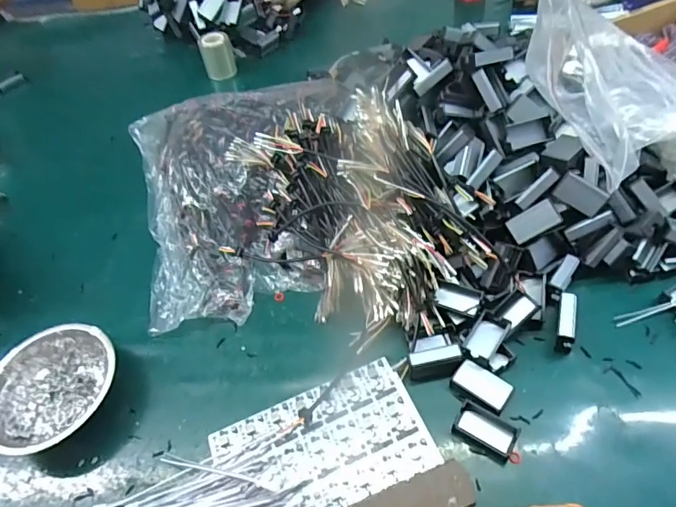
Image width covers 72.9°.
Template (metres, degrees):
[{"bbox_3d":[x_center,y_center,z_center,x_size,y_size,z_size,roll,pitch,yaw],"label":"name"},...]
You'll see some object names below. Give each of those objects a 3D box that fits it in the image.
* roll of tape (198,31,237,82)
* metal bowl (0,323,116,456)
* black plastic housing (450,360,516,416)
[{"bbox_3d":[-0.214,-0.355,0.819,0.053,0.076,0.053,-3,52,4],"label":"roll of tape"},{"bbox_3d":[-0.284,0.132,0.460,0.125,0.049,0.125,-3,52,4],"label":"metal bowl"},{"bbox_3d":[0.135,0.126,0.431,0.053,0.015,0.033,23,58,23],"label":"black plastic housing"}]

